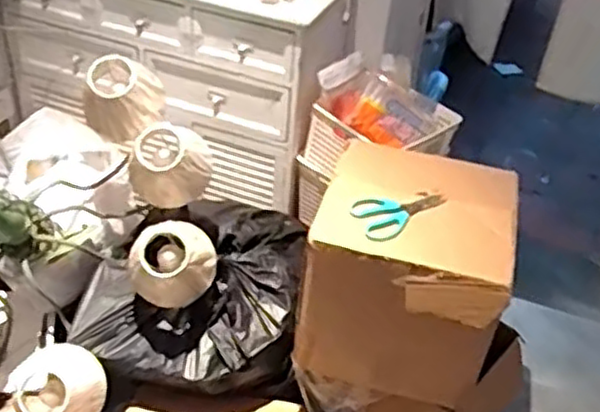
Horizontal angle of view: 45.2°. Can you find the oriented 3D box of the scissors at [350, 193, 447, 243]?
[{"bbox_3d":[0.188,0.004,1.359,0.178,0.008,0.092,-25,68,-22],"label":"scissors"}]

